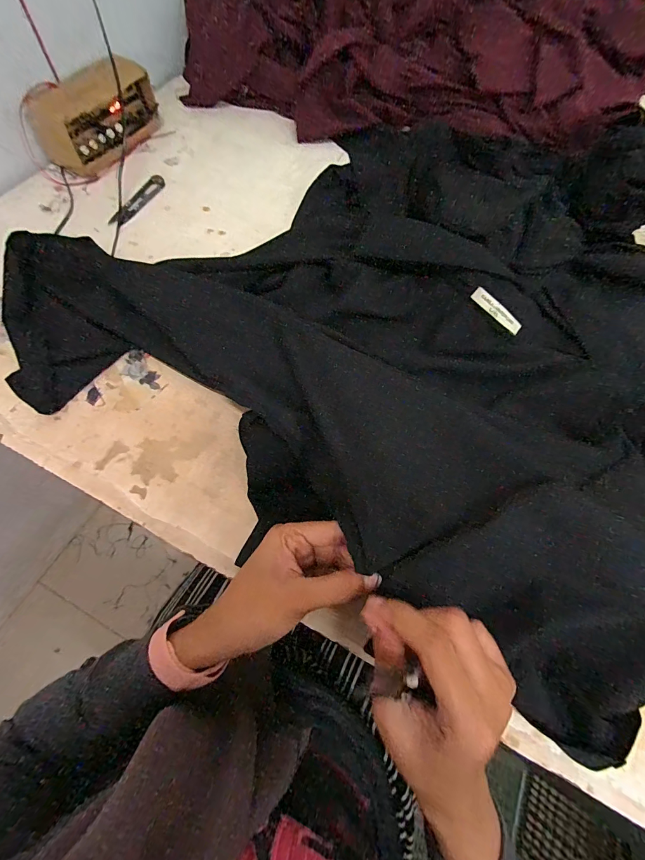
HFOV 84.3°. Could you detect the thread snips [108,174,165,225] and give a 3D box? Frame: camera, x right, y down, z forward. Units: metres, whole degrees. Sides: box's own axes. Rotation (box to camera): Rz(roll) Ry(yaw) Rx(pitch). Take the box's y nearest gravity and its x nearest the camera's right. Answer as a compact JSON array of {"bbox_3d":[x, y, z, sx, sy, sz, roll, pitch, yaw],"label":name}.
[{"bbox_3d":[-0.276,-0.342,0.532,0.016,0.015,0.109,31,69,10],"label":"thread snips"}]

